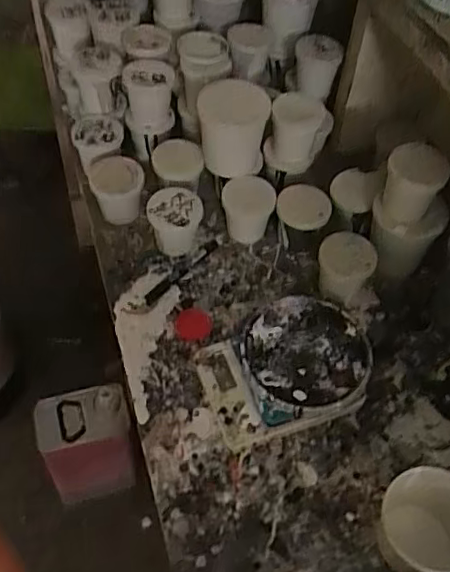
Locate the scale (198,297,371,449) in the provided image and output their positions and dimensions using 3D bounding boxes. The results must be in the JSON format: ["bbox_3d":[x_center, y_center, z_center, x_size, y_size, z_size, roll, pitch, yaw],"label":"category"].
[{"bbox_3d":[0.073,0.095,0.714,0.201,0.043,0.152,-15,54,-15],"label":"scale"}]

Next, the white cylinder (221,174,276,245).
[{"bbox_3d":[0.032,-0.105,0.836,0.071,0.071,0.061,12,52,6],"label":"white cylinder"}]

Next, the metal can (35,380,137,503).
[{"bbox_3d":[-0.276,0.319,1.214,0.171,0.302,0.119,-9,53,-11],"label":"metal can"}]

